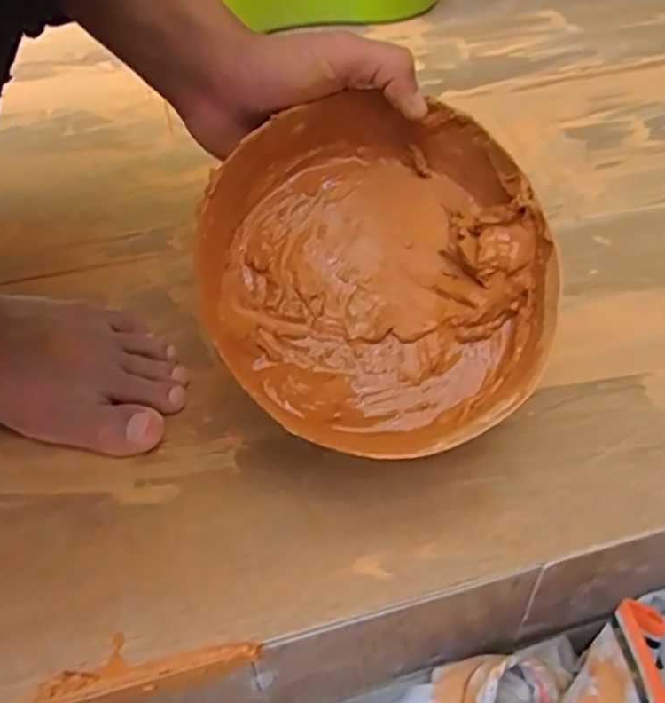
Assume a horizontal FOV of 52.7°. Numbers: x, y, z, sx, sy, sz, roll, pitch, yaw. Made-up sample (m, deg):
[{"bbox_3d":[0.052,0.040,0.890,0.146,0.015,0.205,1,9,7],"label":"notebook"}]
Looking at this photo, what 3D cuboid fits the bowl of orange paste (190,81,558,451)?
[{"bbox_3d":[0.023,-0.040,0.369,0.180,0.085,0.183,14,85,3],"label":"bowl of orange paste"}]

